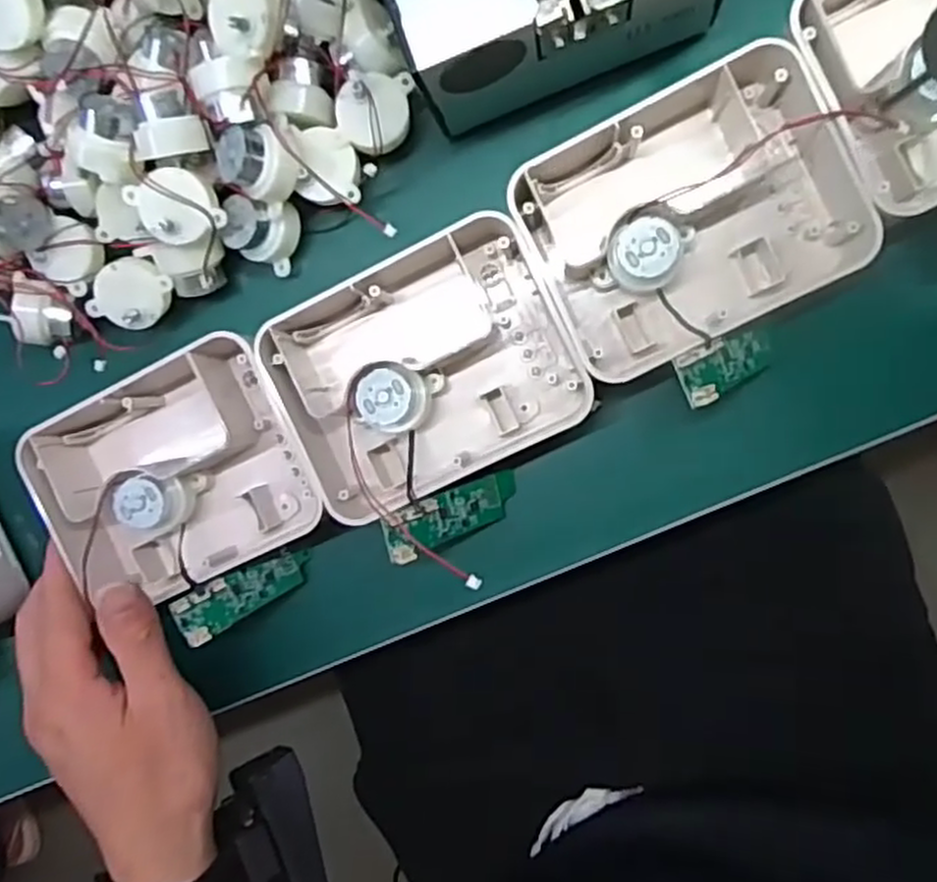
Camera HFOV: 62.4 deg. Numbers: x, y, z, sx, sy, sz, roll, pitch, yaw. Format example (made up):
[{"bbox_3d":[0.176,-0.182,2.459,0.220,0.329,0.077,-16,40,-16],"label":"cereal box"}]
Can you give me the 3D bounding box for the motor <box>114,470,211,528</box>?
[{"bbox_3d":[-0.145,0.028,0.368,0.033,0.029,0.025,-2,90,7],"label":"motor"}]

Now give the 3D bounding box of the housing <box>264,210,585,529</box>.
[{"bbox_3d":[-0.020,-0.034,0.348,0.126,0.036,0.104,-27,86,6],"label":"housing"}]

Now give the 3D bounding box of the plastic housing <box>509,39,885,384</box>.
[{"bbox_3d":[0.092,-0.099,0.330,0.130,0.046,0.107,-26,87,7],"label":"plastic housing"}]

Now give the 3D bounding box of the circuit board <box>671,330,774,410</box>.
[{"bbox_3d":[0.110,-0.032,0.326,0.057,0.011,0.022,-22,86,-34],"label":"circuit board"}]

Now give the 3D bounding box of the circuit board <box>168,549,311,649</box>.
[{"bbox_3d":[-0.106,0.071,0.368,0.067,0.005,0.023,-28,111,-35],"label":"circuit board"}]

